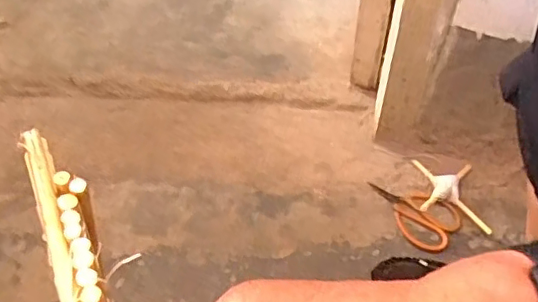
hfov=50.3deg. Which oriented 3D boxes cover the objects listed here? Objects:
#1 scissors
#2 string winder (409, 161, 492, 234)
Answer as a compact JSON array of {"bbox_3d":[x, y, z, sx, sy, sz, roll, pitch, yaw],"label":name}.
[{"bbox_3d":[0.180,0.078,0.735,0.118,0.013,0.072,29,59,23],"label":"scissors"},{"bbox_3d":[0.236,0.054,0.742,0.079,0.018,0.107,-3,52,1],"label":"string winder"}]

